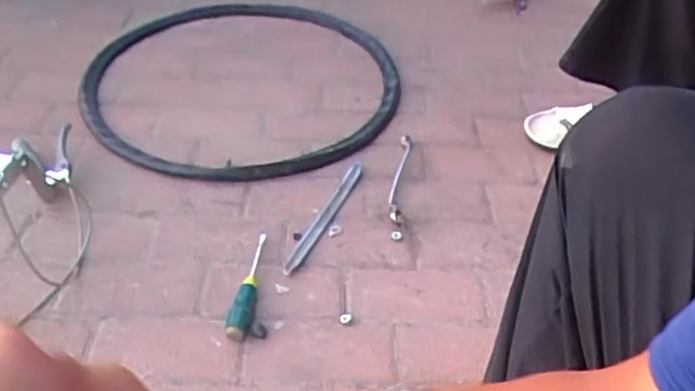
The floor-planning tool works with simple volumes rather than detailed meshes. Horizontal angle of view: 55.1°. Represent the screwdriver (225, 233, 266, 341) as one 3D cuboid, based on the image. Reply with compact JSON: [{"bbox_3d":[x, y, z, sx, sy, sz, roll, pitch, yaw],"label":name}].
[{"bbox_3d":[-0.142,0.123,0.925,0.034,0.026,0.181,2,45,1],"label":"screwdriver"}]

